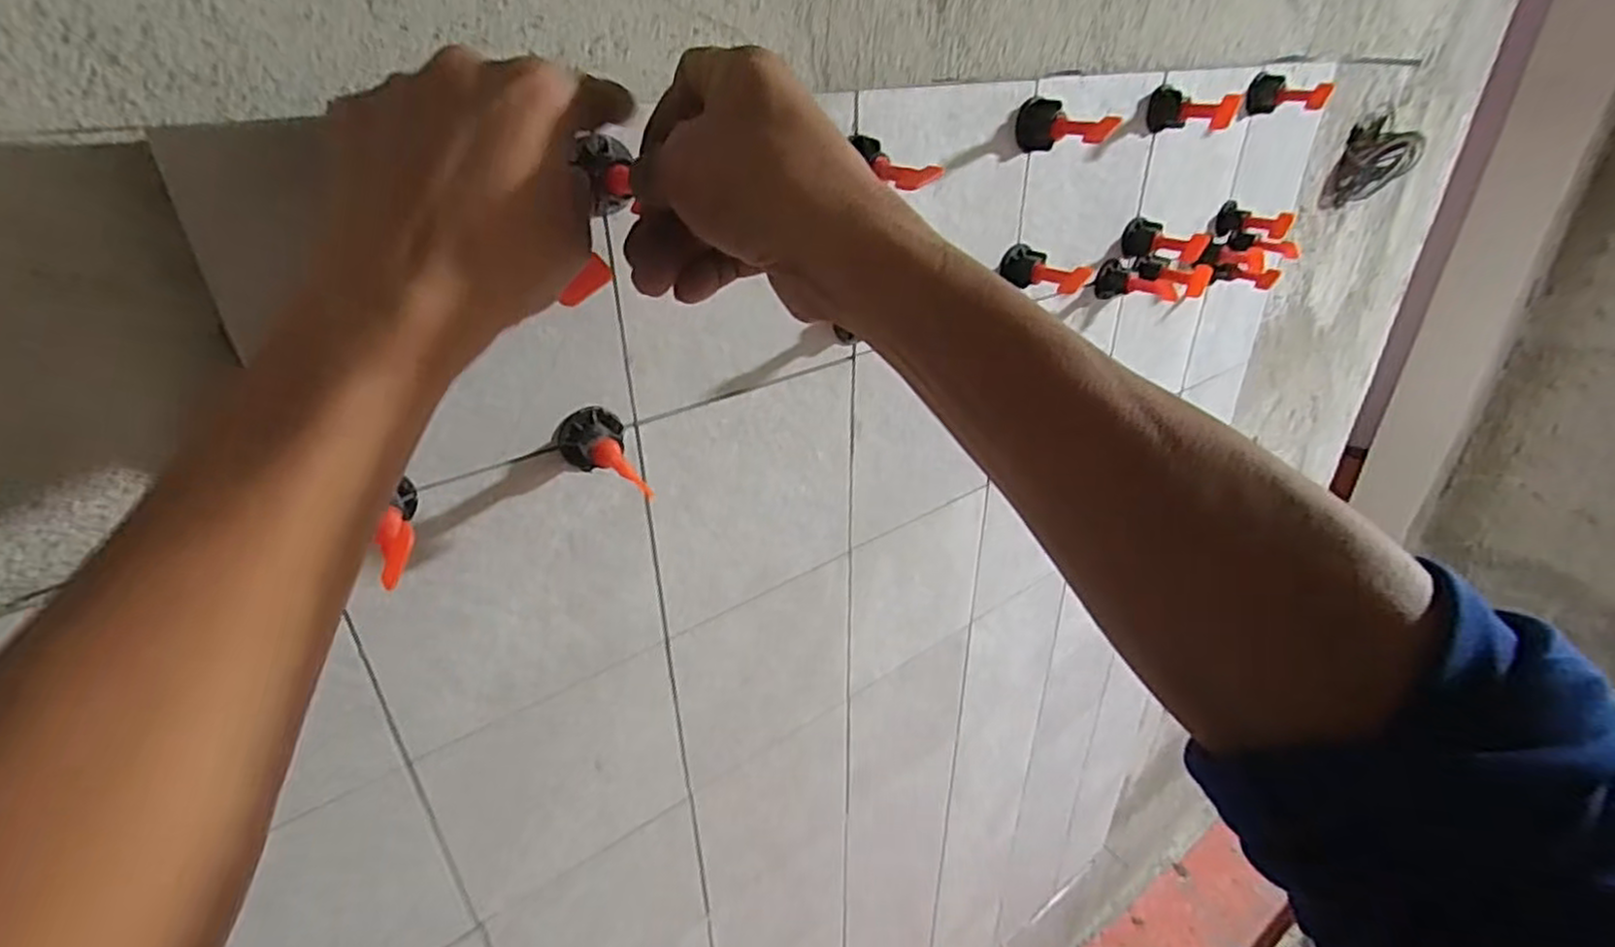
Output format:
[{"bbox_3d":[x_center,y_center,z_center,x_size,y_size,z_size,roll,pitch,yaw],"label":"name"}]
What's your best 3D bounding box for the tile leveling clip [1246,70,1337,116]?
[{"bbox_3d":[0.402,-0.319,0.617,0.062,0.030,0.027,13,33,23],"label":"tile leveling clip"}]

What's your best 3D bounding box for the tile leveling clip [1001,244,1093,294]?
[{"bbox_3d":[0.165,-0.141,0.508,0.056,0.024,0.028,21,37,33],"label":"tile leveling clip"}]

